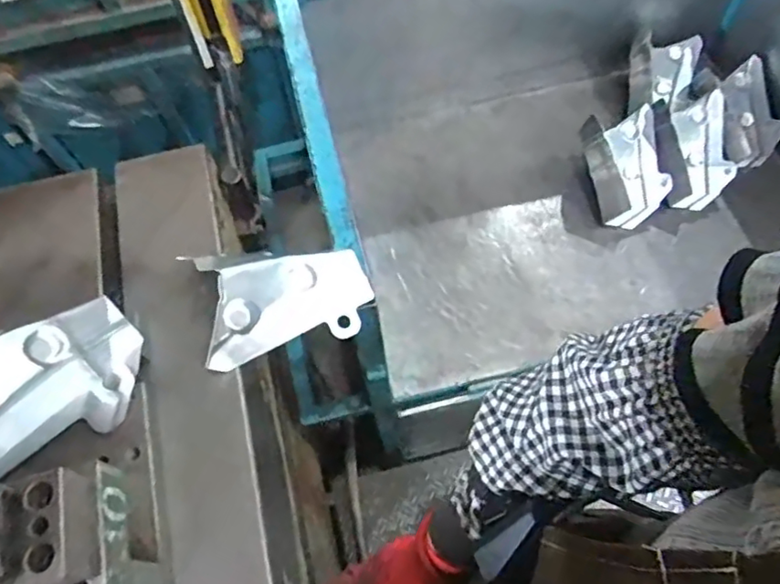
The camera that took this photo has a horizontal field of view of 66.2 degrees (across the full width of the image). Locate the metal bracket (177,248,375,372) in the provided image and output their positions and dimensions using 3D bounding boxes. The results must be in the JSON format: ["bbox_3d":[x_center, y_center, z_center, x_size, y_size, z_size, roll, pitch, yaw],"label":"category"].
[{"bbox_3d":[-0.117,0.003,0.671,0.192,0.086,0.119,-16,63,-6],"label":"metal bracket"}]

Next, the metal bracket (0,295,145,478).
[{"bbox_3d":[-0.326,0.089,0.543,0.193,0.032,0.125,-20,85,-33],"label":"metal bracket"}]

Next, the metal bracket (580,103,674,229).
[{"bbox_3d":[0.475,-0.243,1.204,0.148,0.126,0.196,-14,63,-5],"label":"metal bracket"}]

